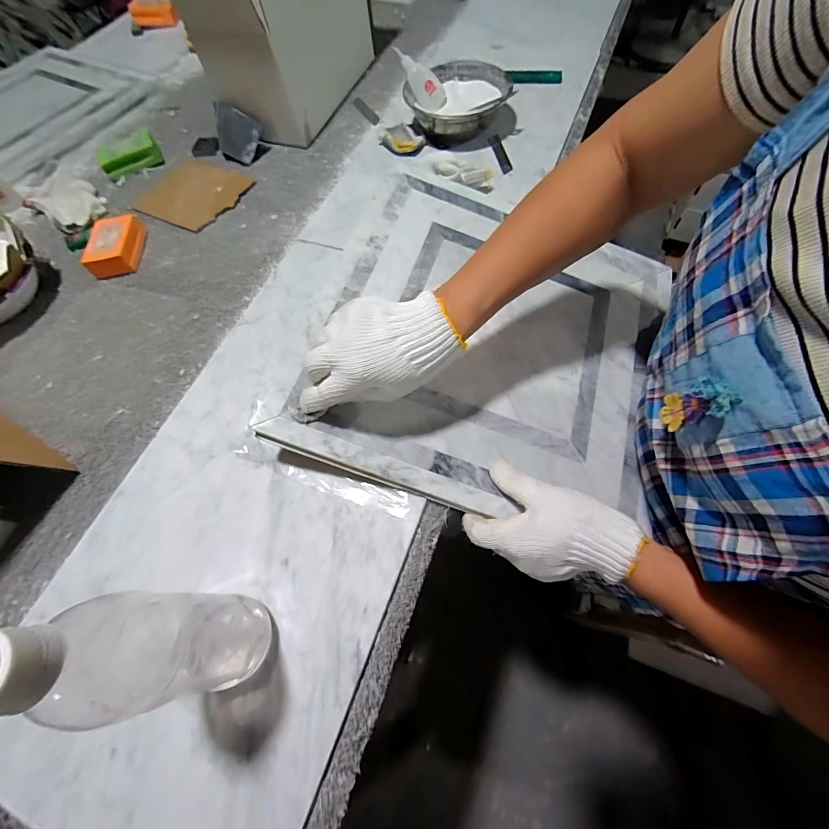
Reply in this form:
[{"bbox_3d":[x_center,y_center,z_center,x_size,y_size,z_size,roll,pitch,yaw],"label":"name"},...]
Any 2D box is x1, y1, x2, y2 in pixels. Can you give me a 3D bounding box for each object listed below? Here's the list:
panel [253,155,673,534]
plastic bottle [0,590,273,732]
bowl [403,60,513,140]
[{"bbox_3d":[0.092,-0.099,0.440,0.384,0.008,0.404,20,67,-2],"label":"panel"},{"bbox_3d":[-0.155,0.143,0.235,0.066,0.205,0.060,-12,65,0],"label":"plastic bottle"},{"bbox_3d":[0.072,-0.496,0.617,0.157,0.047,0.151,-40,68,-13],"label":"bowl"}]

